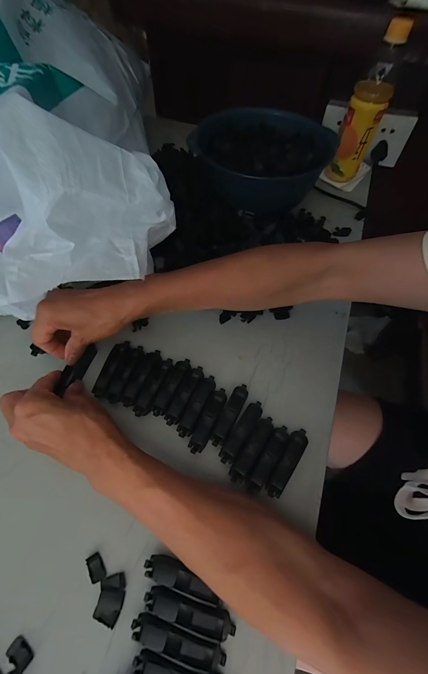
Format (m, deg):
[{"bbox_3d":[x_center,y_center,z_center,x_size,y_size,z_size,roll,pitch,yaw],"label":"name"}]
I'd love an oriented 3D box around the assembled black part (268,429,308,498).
[{"bbox_3d":[0.077,0.128,0.285,0.018,0.010,0.075,30,63,16],"label":"assembled black part"}]

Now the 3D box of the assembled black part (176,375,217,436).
[{"bbox_3d":[-0.018,0.076,0.310,0.019,0.009,0.075,21,61,11],"label":"assembled black part"}]

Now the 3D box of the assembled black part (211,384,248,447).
[{"bbox_3d":[0.018,0.084,0.306,0.019,0.007,0.075,24,62,13],"label":"assembled black part"}]

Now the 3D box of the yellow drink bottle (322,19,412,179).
[{"bbox_3d":[0.254,-0.377,0.463,0.058,0.195,0.056,21,62,10],"label":"yellow drink bottle"}]

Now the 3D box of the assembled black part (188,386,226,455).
[{"bbox_3d":[-0.005,0.089,0.302,0.018,0.006,0.075,21,61,11],"label":"assembled black part"}]

